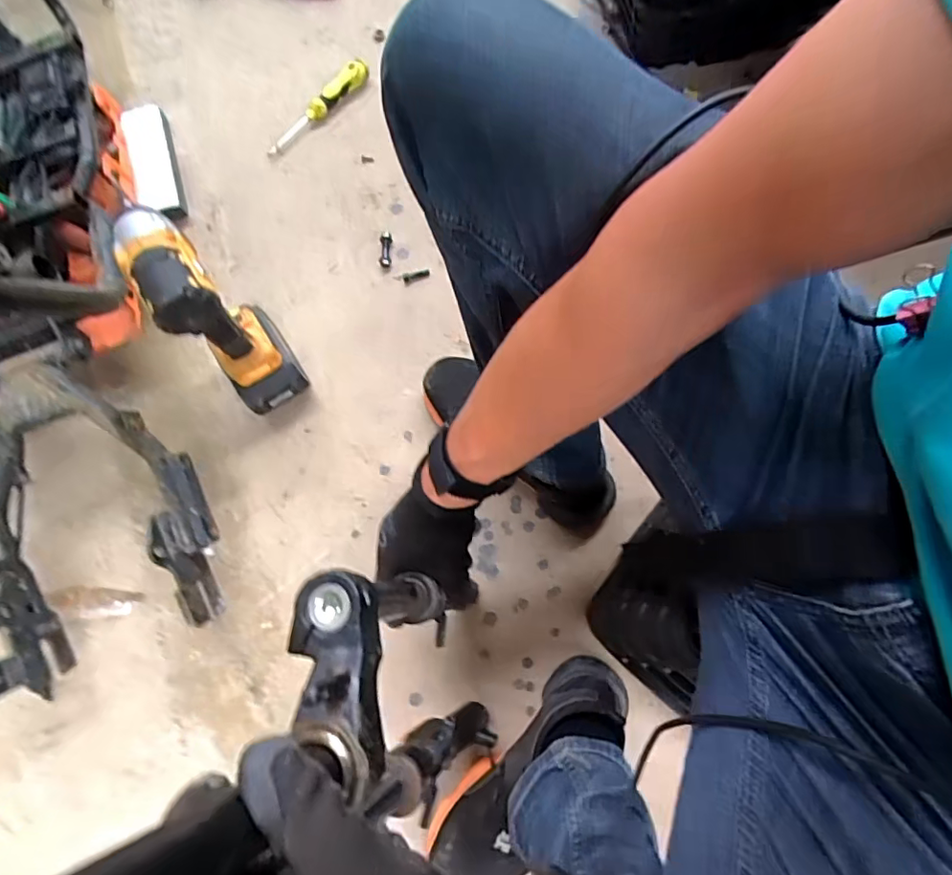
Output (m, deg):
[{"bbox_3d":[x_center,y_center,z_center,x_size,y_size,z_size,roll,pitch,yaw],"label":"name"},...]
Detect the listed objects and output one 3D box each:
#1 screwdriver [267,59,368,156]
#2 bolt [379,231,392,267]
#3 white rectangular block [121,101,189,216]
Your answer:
[{"bbox_3d":[-0.242,-0.501,0.816,0.196,0.034,0.028,-42,78,-9],"label":"screwdriver"},{"bbox_3d":[-0.127,-0.266,0.759,0.016,0.011,0.057,0,75,2],"label":"bolt"},{"bbox_3d":[-0.475,-0.406,0.798,0.059,0.033,0.196,-18,75,-3],"label":"white rectangular block"}]

